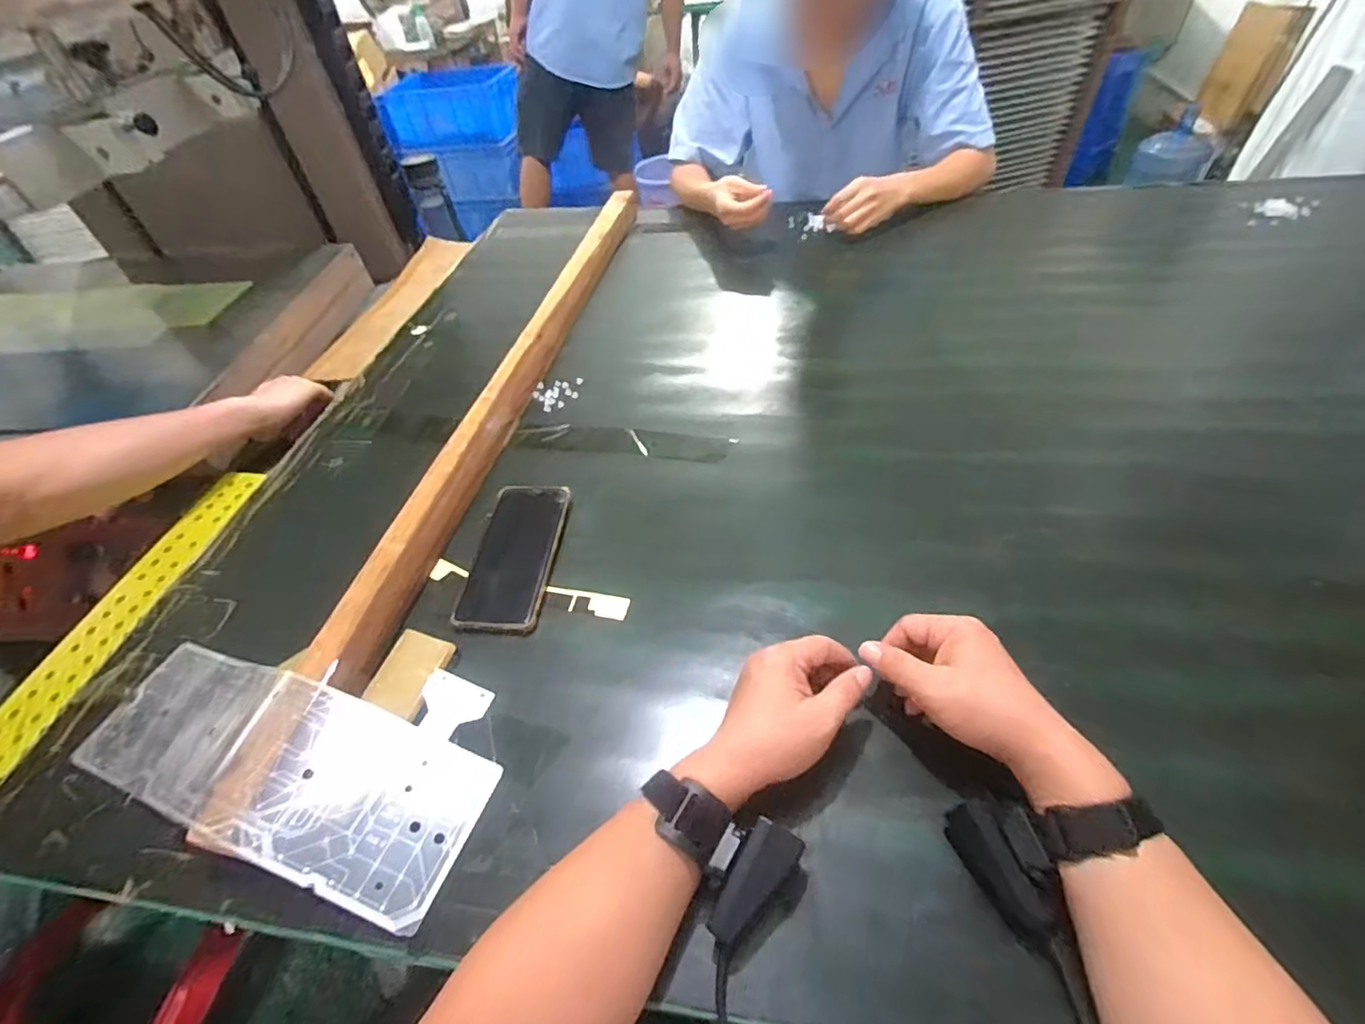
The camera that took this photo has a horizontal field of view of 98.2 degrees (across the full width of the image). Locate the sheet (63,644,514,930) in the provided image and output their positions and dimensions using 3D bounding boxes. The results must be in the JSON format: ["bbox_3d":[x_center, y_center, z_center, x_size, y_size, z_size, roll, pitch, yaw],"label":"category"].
[{"bbox_3d":[-0.303,0.166,0.453,0.335,0.036,0.154,12,51,17],"label":"sheet"}]

